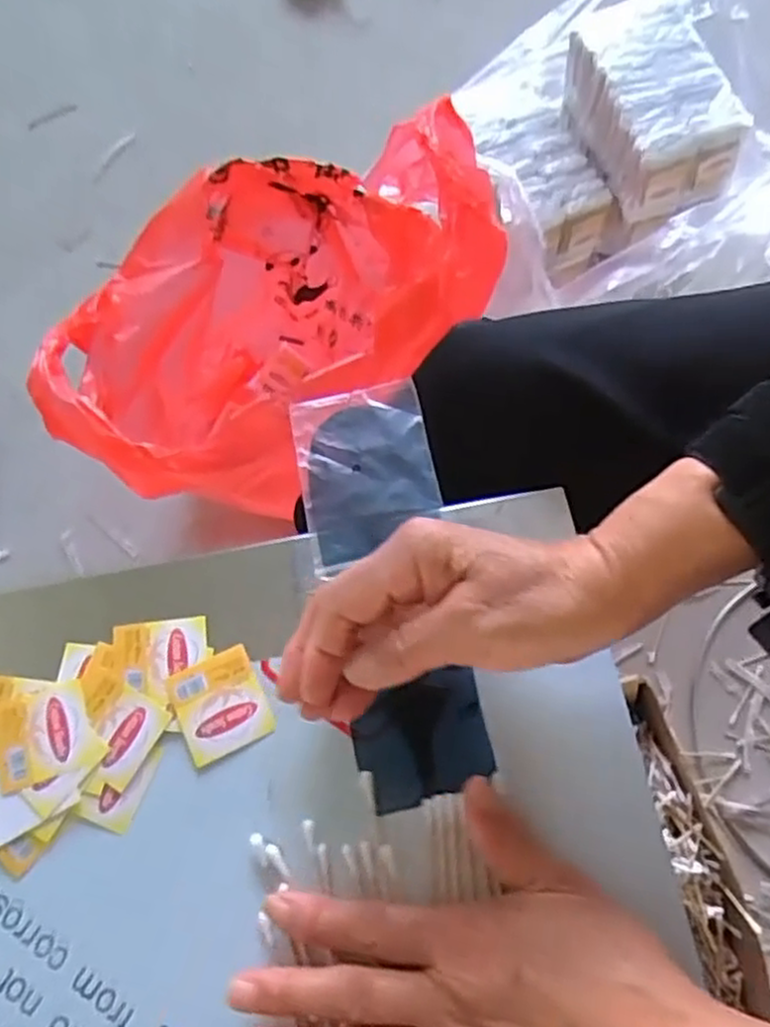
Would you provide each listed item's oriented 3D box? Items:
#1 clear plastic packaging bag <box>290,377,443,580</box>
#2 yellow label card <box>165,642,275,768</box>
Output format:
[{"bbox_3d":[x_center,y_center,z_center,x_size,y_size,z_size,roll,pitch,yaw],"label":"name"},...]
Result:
[{"bbox_3d":[-0.010,-0.021,0.380,0.067,0.005,0.091,-11,70,-2],"label":"clear plastic packaging bag"},{"bbox_3d":[-0.077,0.088,0.344,0.040,0.004,0.043,-25,71,-6],"label":"yellow label card"}]

